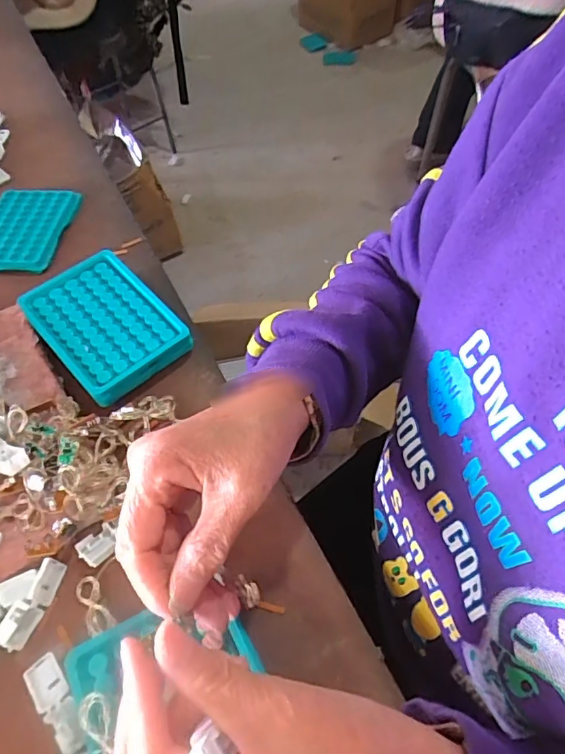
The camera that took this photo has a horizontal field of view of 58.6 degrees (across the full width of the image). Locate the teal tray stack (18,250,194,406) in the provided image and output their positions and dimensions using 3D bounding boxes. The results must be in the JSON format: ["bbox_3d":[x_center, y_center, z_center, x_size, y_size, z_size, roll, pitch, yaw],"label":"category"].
[{"bbox_3d":[-0.154,-0.045,0.442,0.092,0.033,0.128,-38,63,-21],"label":"teal tray stack"}]

